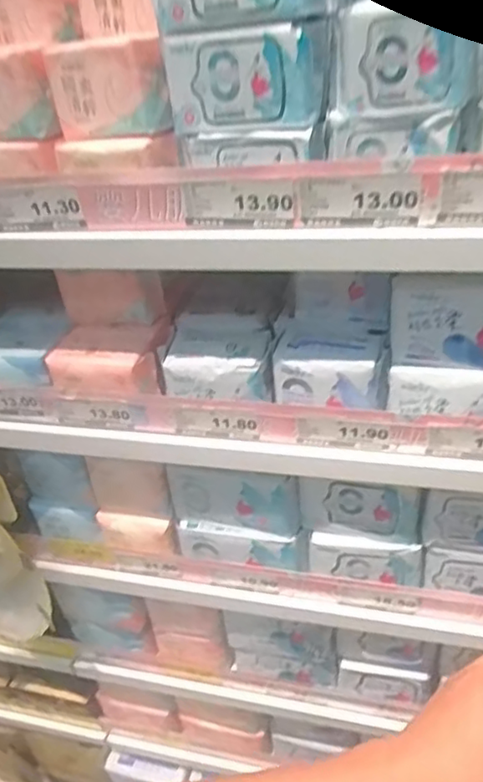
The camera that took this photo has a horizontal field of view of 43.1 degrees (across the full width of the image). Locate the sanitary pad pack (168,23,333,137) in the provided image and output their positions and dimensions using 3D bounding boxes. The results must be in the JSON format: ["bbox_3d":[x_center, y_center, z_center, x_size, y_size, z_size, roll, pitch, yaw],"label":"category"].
[{"bbox_3d":[0.003,-0.240,0.472,0.117,0.065,0.040,8,39,20],"label":"sanitary pad pack"}]

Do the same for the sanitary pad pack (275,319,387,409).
[{"bbox_3d":[0.092,-0.030,0.619,0.111,0.060,0.074,7,39,19],"label":"sanitary pad pack"}]

